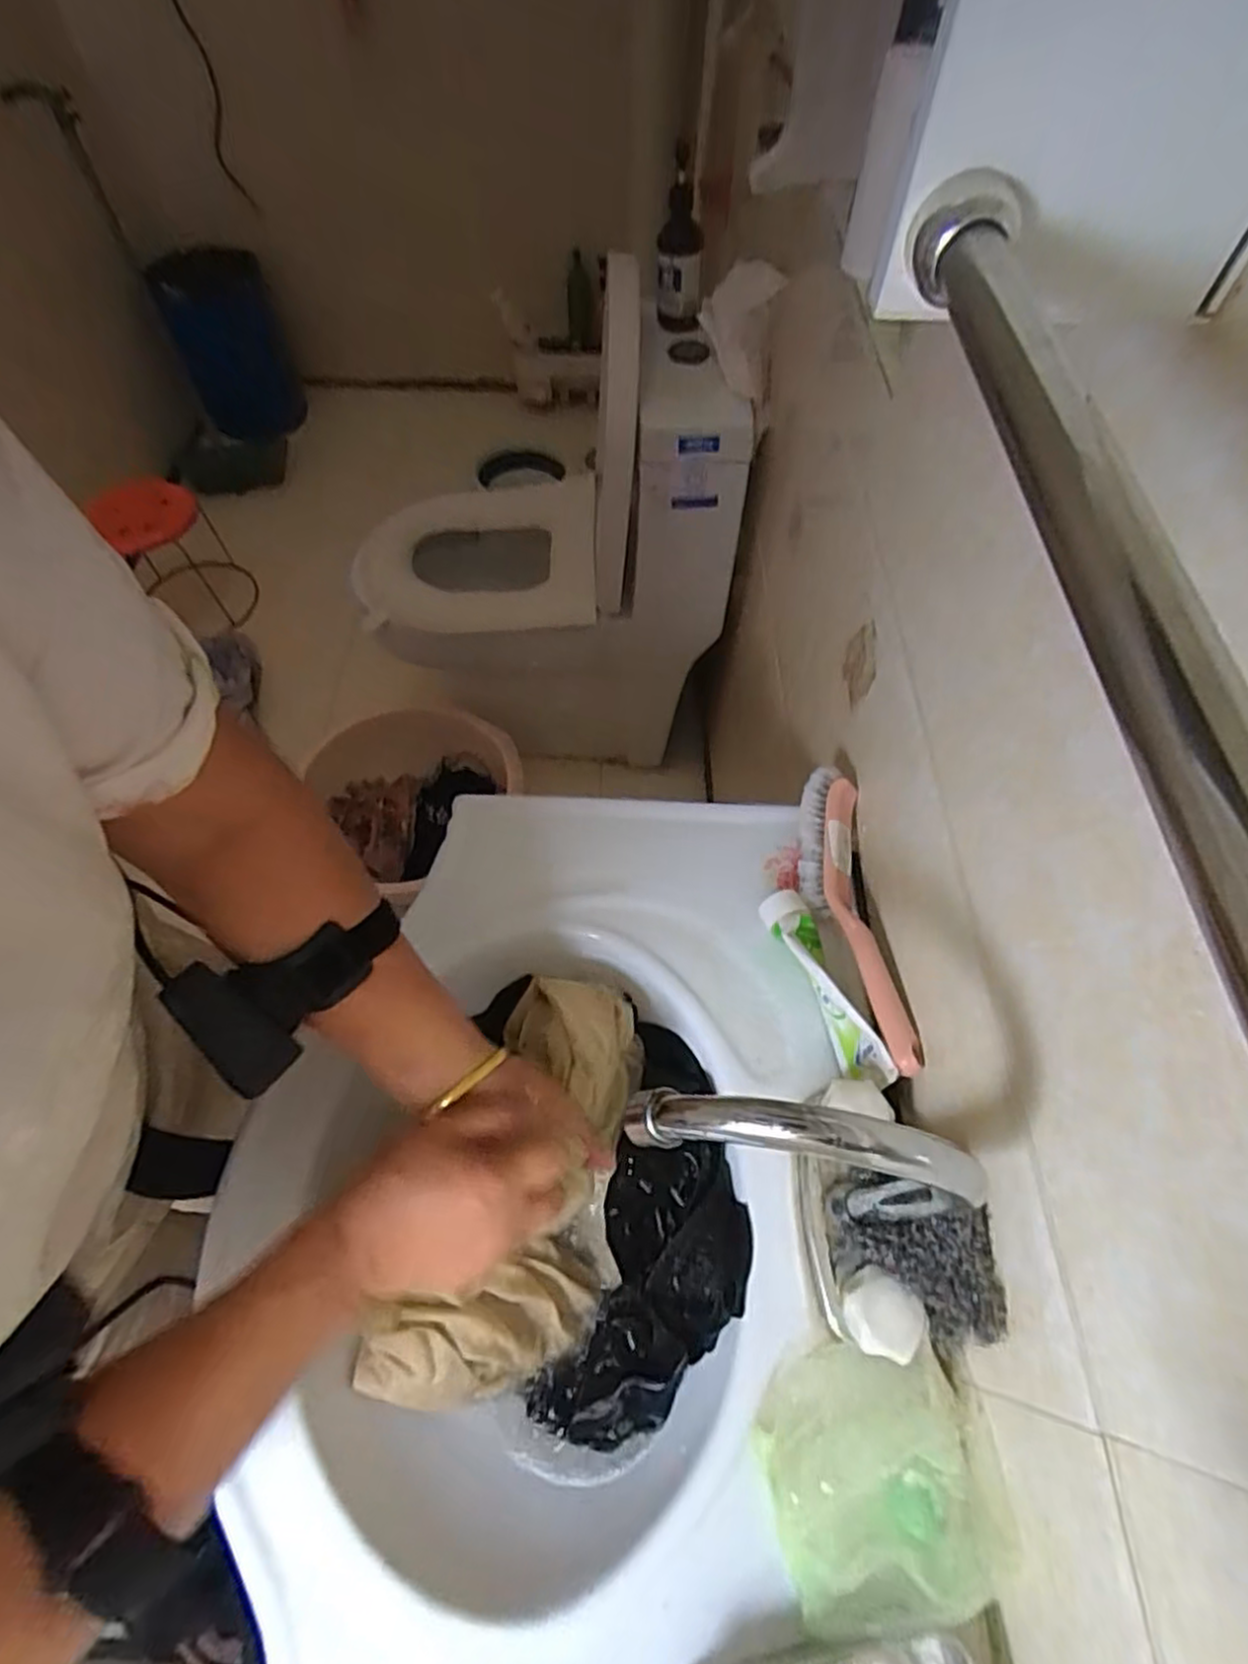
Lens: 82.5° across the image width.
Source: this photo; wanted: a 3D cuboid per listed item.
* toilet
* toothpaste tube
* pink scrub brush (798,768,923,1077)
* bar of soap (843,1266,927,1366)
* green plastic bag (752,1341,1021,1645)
[{"bbox_3d":[-0.138,-0.546,1.300,0.619,0.697,0.475,2,60,1],"label":"toilet"},{"bbox_3d":[0.141,0.106,0.499,0.033,0.041,0.149,-16,61,-9],"label":"toothpaste tube"},{"bbox_3d":[0.161,0.055,0.516,0.049,0.042,0.233,0,60,0],"label":"pink scrub brush"},{"bbox_3d":[0.140,0.261,0.382,0.041,0.019,0.037,28,64,15],"label":"bar of soap"},{"bbox_3d":[0.134,0.337,0.372,0.114,0.043,0.107,-7,60,-4],"label":"green plastic bag"}]

